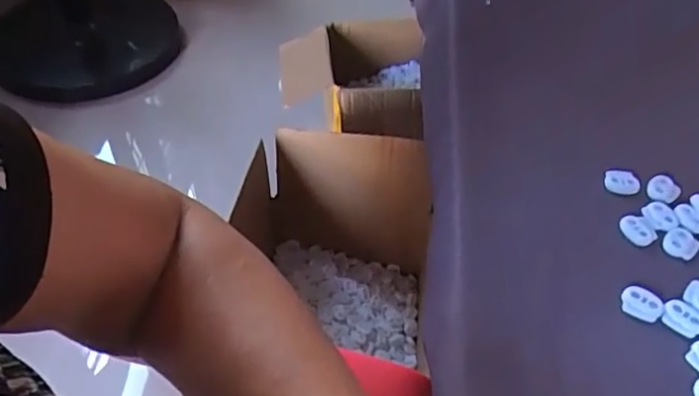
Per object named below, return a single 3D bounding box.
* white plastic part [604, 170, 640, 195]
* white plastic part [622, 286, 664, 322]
[{"bbox_3d":[0.186,-0.011,0.409,0.023,0.006,0.017,15,49,10],"label":"white plastic part"},{"bbox_3d":[0.168,0.060,0.342,0.022,0.004,0.018,24,52,21],"label":"white plastic part"}]

